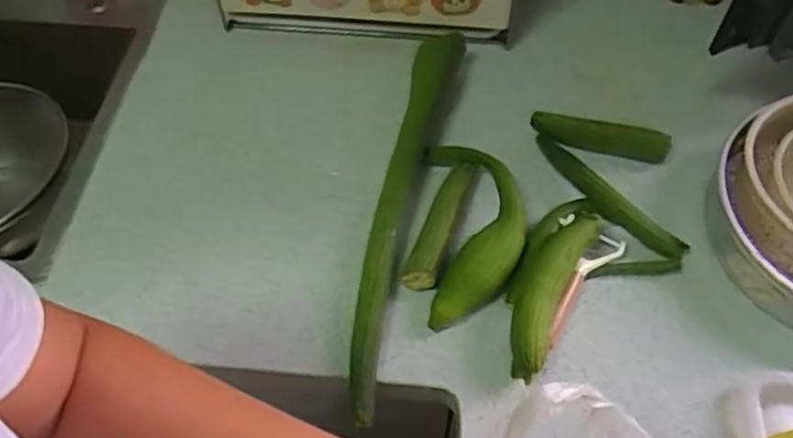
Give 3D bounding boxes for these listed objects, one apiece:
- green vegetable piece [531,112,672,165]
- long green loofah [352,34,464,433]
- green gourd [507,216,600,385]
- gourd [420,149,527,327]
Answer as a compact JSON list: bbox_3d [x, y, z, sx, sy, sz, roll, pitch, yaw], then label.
[{"bbox_3d":[0.217,-0.088,0.705,0.142,0.035,0.030,11,57,8],"label":"green vegetable piece"},{"bbox_3d":[0.006,-0.023,0.673,0.045,0.043,0.444,11,57,8],"label":"long green loofah"},{"bbox_3d":[0.133,0.066,0.596,0.046,0.057,0.162,23,60,15],"label":"green gourd"},{"bbox_3d":[0.076,0.009,0.643,0.090,0.054,0.191,0,56,1],"label":"gourd"}]

